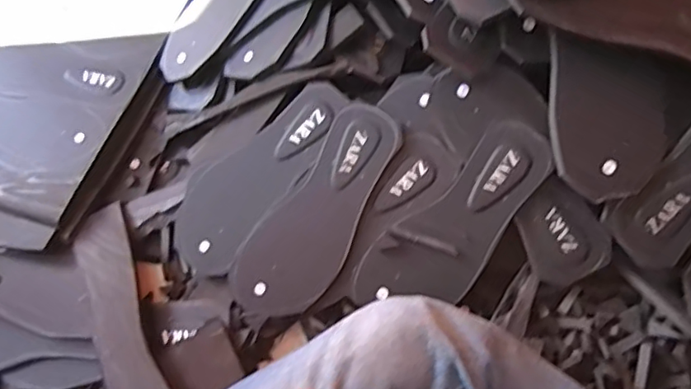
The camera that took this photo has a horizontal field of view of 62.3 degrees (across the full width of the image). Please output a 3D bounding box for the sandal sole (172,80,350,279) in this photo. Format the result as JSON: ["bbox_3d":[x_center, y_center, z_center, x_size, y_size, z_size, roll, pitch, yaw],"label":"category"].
[{"bbox_3d":[-0.099,-0.024,0.643,0.095,0.010,0.250,43,92,18],"label":"sandal sole"}]

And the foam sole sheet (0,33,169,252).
[{"bbox_3d":[-0.412,-0.101,0.724,0.266,0.025,0.306,18,69,10],"label":"foam sole sheet"}]

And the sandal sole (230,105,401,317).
[{"bbox_3d":[-0.027,0.024,0.616,0.098,0.007,0.252,37,91,10],"label":"sandal sole"}]

